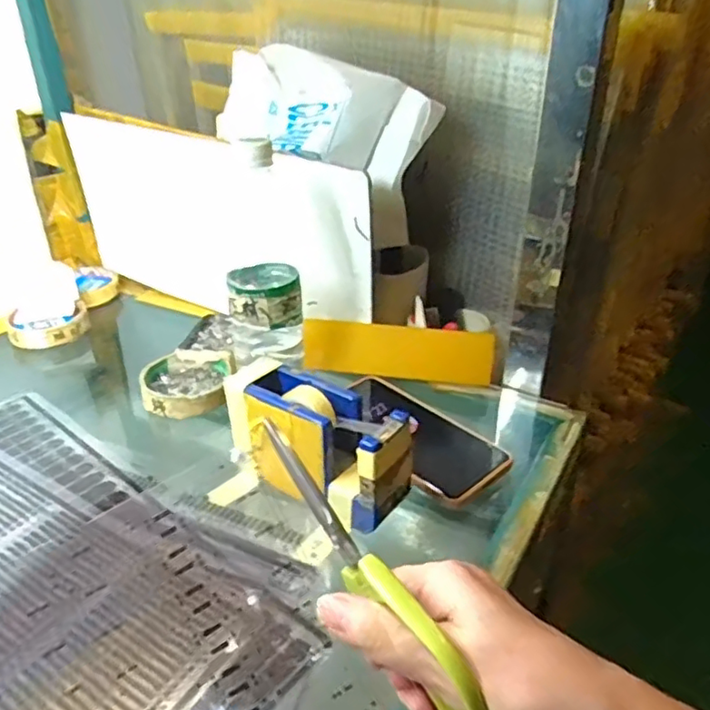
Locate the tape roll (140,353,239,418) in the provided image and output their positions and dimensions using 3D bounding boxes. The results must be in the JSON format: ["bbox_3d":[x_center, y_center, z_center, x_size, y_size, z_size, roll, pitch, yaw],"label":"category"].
[{"bbox_3d":[-0.155,0.028,0.582,0.083,0.024,0.082,-1,29,0],"label":"tape roll"}]

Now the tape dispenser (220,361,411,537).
[{"bbox_3d":[-0.029,0.065,0.446,0.137,0.081,0.052,18,35,30],"label":"tape dispenser"}]

